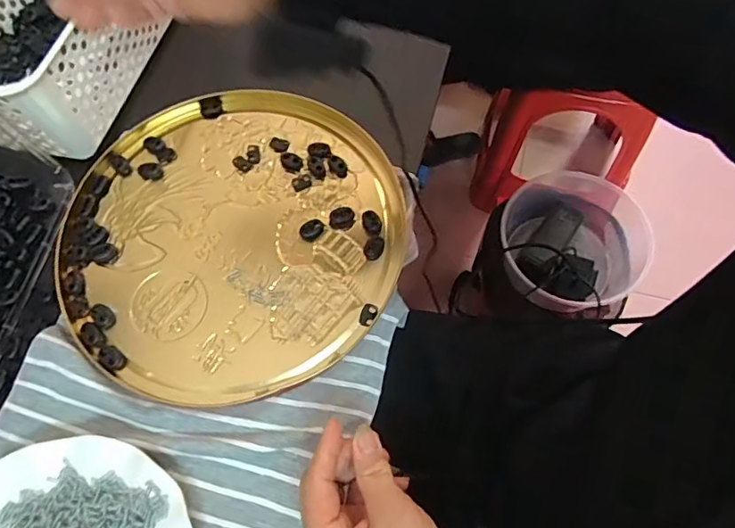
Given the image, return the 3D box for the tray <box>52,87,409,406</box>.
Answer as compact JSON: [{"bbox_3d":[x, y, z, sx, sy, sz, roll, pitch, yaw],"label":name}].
[{"bbox_3d":[-0.119,-0.030,0.453,0.287,0.018,0.290,-1,63,1],"label":"tray"}]

